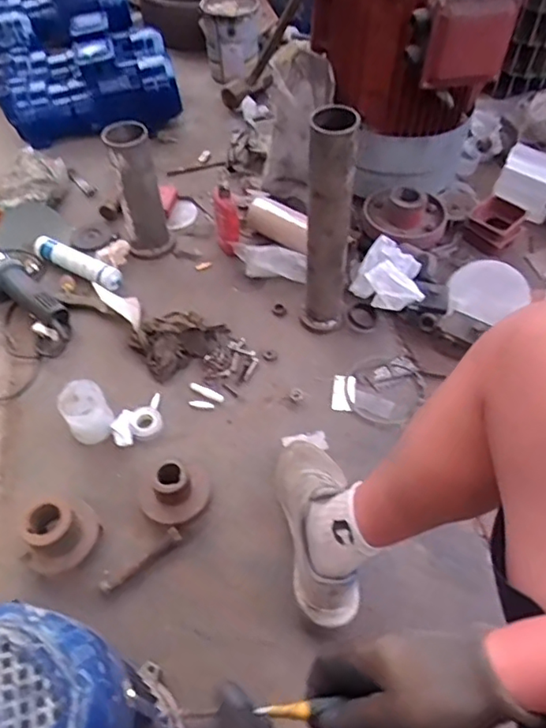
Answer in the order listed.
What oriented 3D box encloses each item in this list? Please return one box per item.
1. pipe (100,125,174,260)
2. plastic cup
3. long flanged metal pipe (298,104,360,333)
[{"bbox_3d":[-0.304,-0.389,1.306,0.105,0.282,0.113,-10,54,-7],"label":"pipe"},{"bbox_3d":[-0.343,0.096,1.059,0.082,0.093,0.100,-33,60,-22],"label":"plastic cup"},{"bbox_3d":[0.104,-0.239,1.069,0.087,0.463,0.073,8,54,6],"label":"long flanged metal pipe"}]

